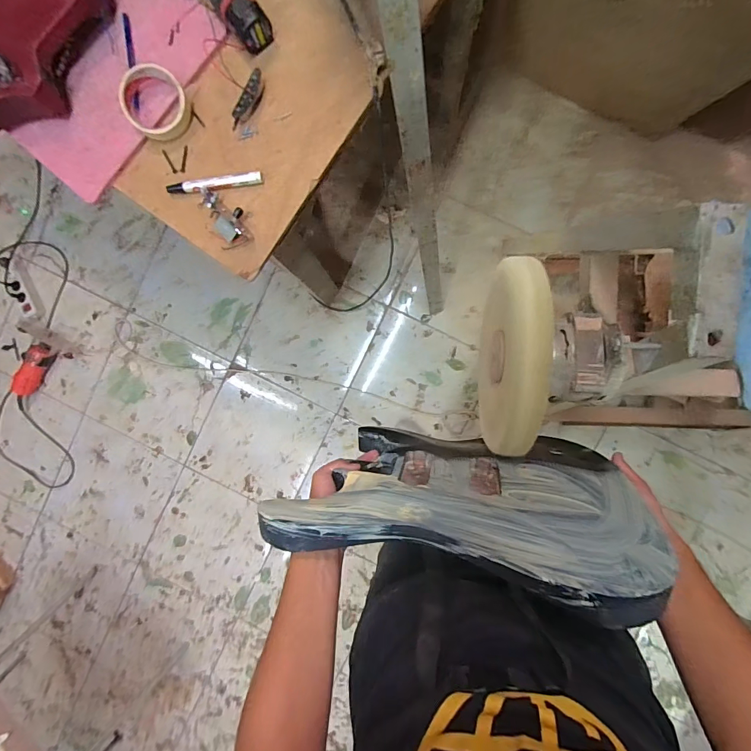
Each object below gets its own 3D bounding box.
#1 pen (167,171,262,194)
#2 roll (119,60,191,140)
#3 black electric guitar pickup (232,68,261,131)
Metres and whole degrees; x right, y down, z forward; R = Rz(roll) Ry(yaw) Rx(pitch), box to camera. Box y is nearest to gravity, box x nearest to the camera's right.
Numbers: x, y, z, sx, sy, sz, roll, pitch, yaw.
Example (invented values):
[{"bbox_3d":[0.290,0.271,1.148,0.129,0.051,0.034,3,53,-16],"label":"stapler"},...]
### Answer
[{"bbox_3d":[-0.240,-0.285,0.575,0.144,0.017,0.020,-7,91,6],"label":"pen"},{"bbox_3d":[-0.322,-0.397,0.559,0.089,0.030,0.087,0,92,5],"label":"roll"},{"bbox_3d":[-0.188,-0.402,0.563,0.015,0.026,0.080,32,95,4],"label":"black electric guitar pickup"}]

